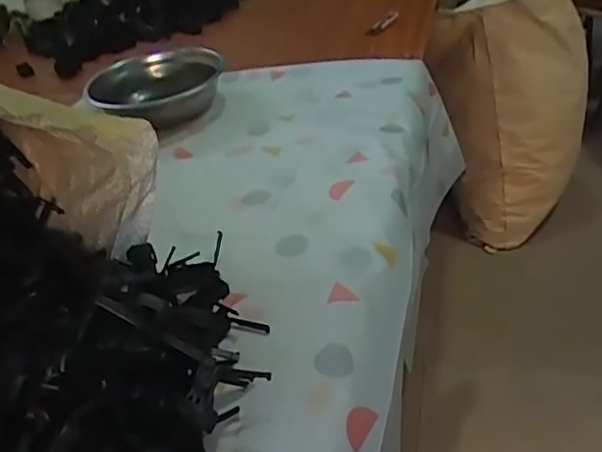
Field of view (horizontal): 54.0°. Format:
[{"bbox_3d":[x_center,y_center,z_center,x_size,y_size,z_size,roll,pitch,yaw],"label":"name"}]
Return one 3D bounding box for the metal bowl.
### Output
[{"bbox_3d":[-0.217,-0.204,0.891,0.168,0.062,0.187,11,40,24],"label":"metal bowl"}]

